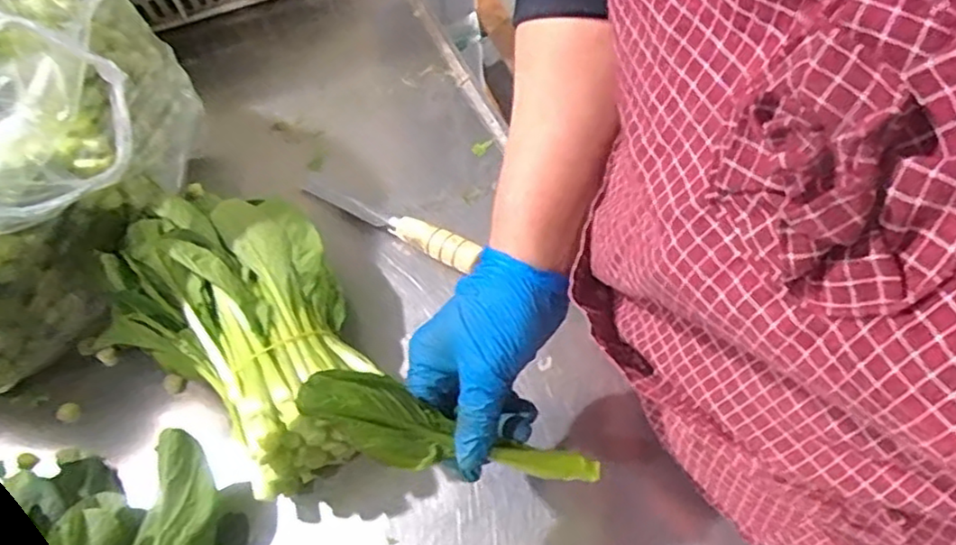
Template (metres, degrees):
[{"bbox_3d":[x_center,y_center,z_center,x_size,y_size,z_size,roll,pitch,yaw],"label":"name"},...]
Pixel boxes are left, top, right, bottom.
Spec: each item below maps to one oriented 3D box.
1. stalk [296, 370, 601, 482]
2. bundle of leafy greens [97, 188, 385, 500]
[{"bbox_3d":[-0.014,0.091,0.389,0.174,0.019,0.041,21,54,-19],"label":"stalk"},{"bbox_3d":[-0.185,0.038,0.526,0.165,0.079,0.266,-29,55,-10],"label":"bundle of leafy greens"}]

